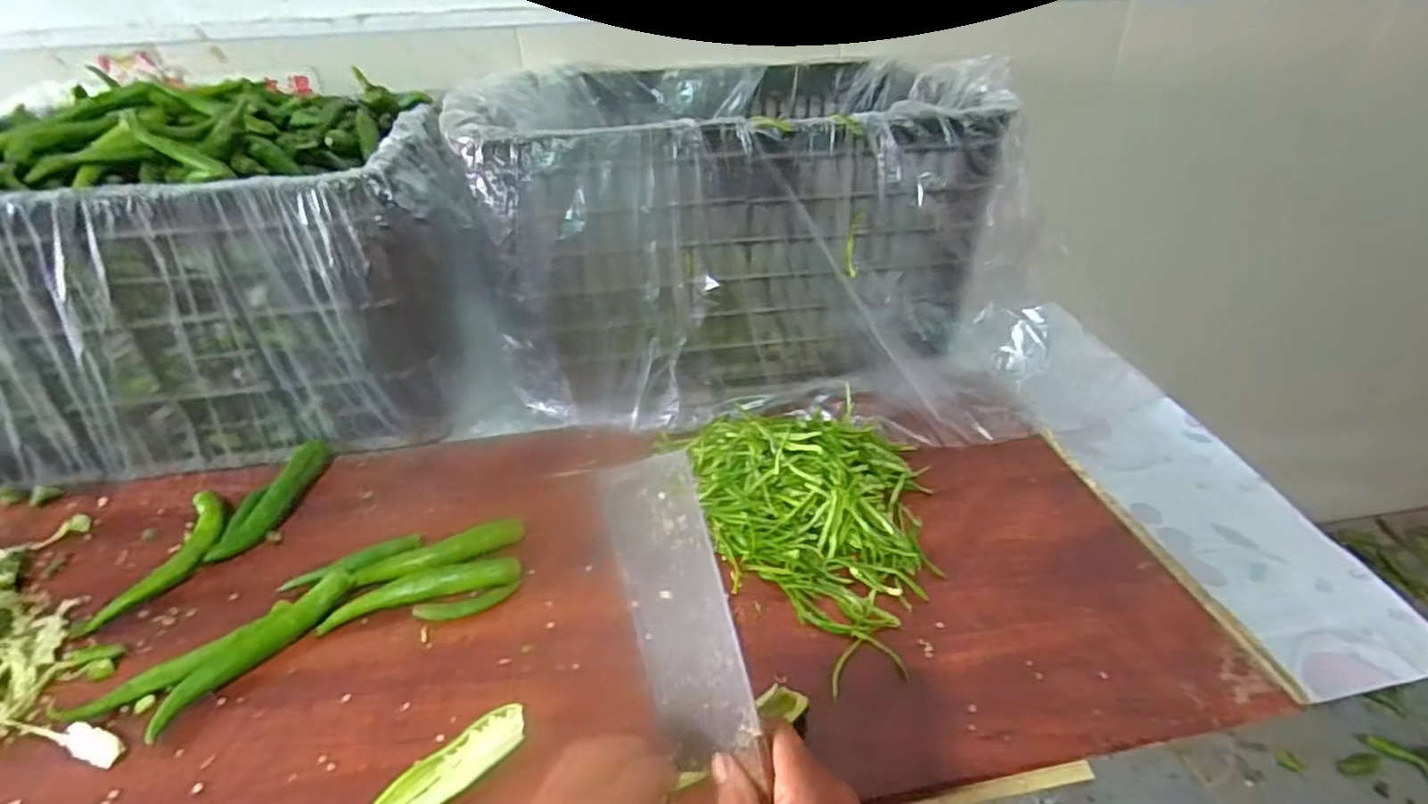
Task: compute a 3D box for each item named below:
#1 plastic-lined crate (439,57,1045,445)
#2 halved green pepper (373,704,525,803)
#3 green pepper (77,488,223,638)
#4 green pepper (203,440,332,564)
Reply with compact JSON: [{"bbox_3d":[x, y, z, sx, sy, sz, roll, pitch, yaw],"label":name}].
[{"bbox_3d":[0.034,-0.199,0.740,0.486,0.277,0.406,1,35,2],"label":"plastic-lined crate"},{"bbox_3d":[-0.160,0.219,0.385,0.110,0.018,0.022,-27,43,-33],"label":"halved green pepper"},{"bbox_3d":[-0.422,0.121,0.522,0.050,0.014,0.130,4,35,6],"label":"green pepper"},{"bbox_3d":[-0.368,0.079,0.563,0.026,0.021,0.134,2,35,4],"label":"green pepper"}]

